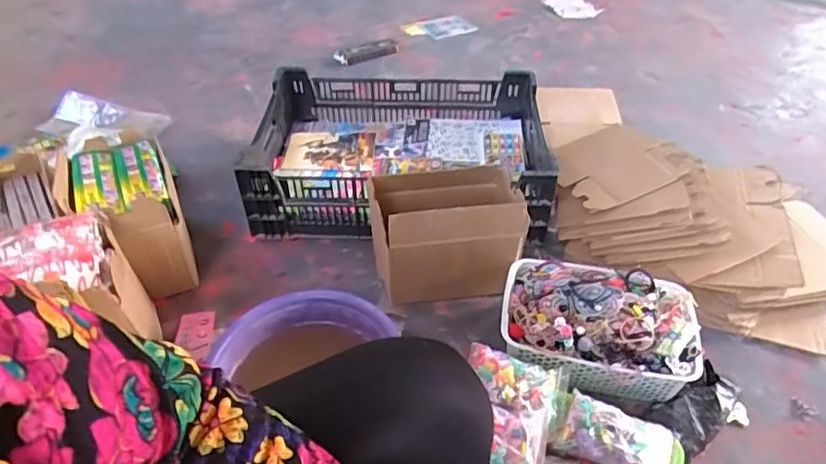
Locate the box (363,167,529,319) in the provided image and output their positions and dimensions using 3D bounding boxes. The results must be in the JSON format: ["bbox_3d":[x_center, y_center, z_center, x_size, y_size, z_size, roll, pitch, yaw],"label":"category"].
[{"bbox_3d":[0.055,0.004,0.982,0.246,0.218,0.139,-2,46,-4],"label":"box"}]

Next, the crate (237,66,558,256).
[{"bbox_3d":[-0.020,-0.167,1.182,0.597,0.186,0.411,6,47,4],"label":"crate"}]

